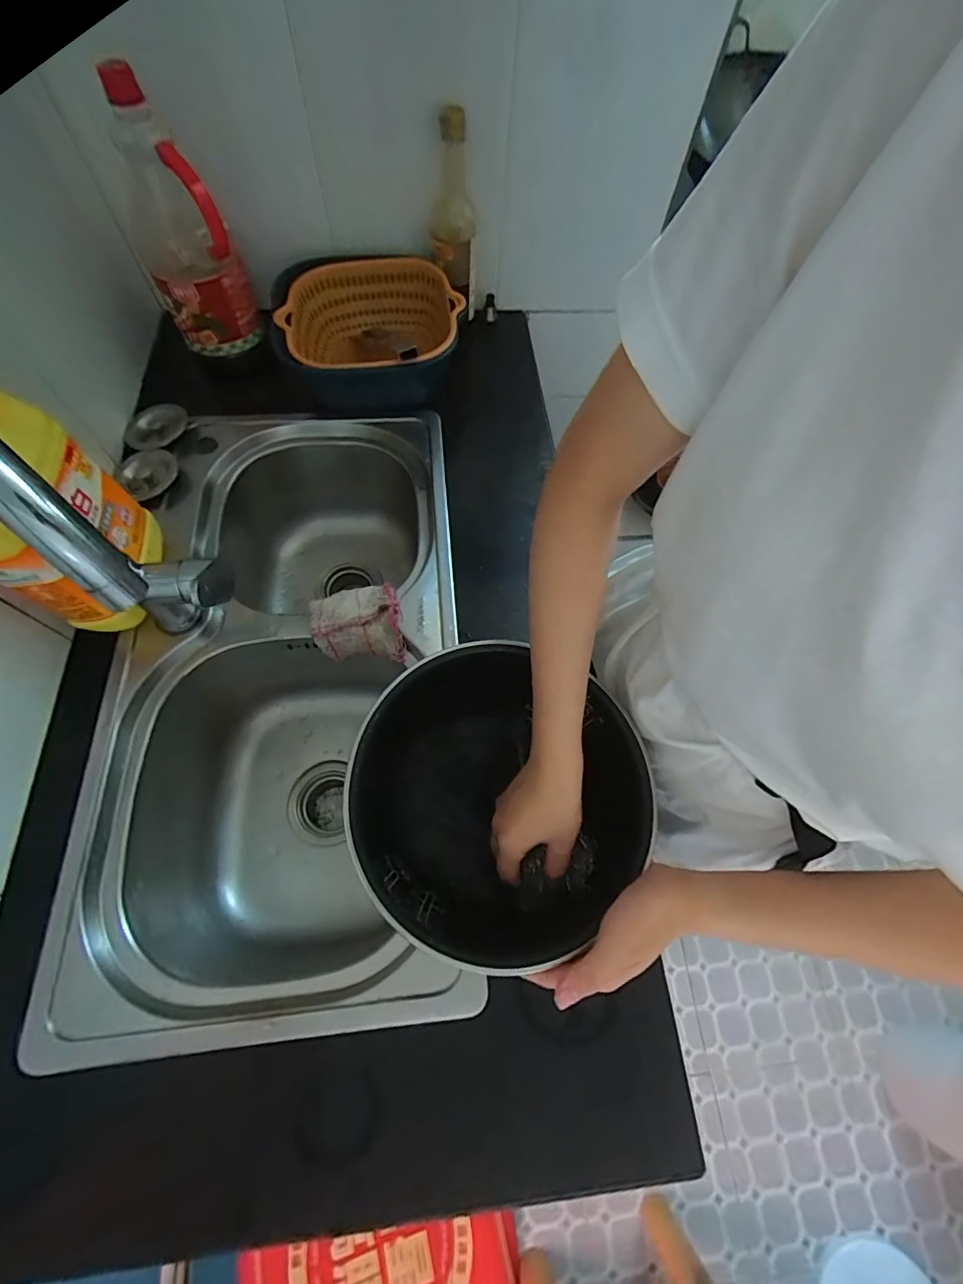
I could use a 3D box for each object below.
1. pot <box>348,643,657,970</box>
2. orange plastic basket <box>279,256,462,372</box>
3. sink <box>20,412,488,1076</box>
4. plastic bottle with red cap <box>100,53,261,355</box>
[{"bbox_3d":[0.010,0.133,0.409,0.224,0.120,0.218,1,65,-3],"label":"pot"},{"bbox_3d":[-0.144,-0.415,0.674,0.230,0.112,0.209,-12,66,-9],"label":"orange plastic basket"},{"bbox_3d":[-0.222,0.056,0.620,0.360,0.239,0.690,-1,65,-4],"label":"sink"},{"bbox_3d":[-0.347,-0.479,0.552,0.103,0.243,0.085,-18,67,-11],"label":"plastic bottle with red cap"}]

